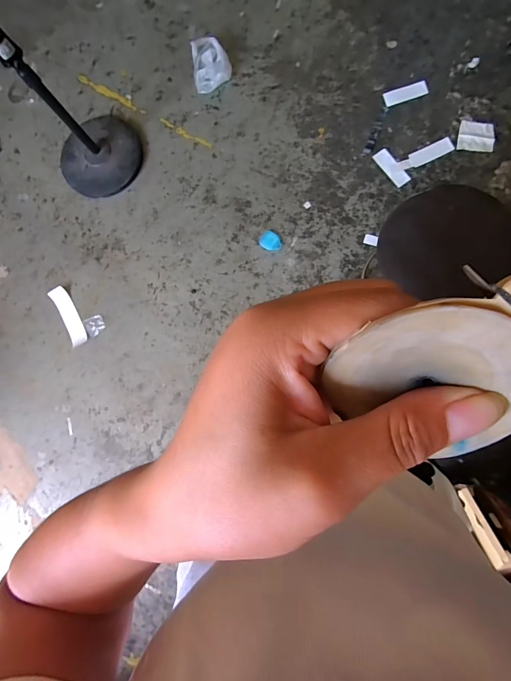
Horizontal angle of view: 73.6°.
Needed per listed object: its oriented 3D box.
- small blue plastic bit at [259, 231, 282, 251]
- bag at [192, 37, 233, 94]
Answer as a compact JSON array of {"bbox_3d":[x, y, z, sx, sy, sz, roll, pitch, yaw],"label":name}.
[{"bbox_3d":[0.062,-0.390,1.349,0.089,0.005,0.070,35,89,6],"label":"small blue plastic bit"},{"bbox_3d":[-0.186,-1.172,1.450,0.159,0.040,0.218,-6,86,4],"label":"bag"}]

